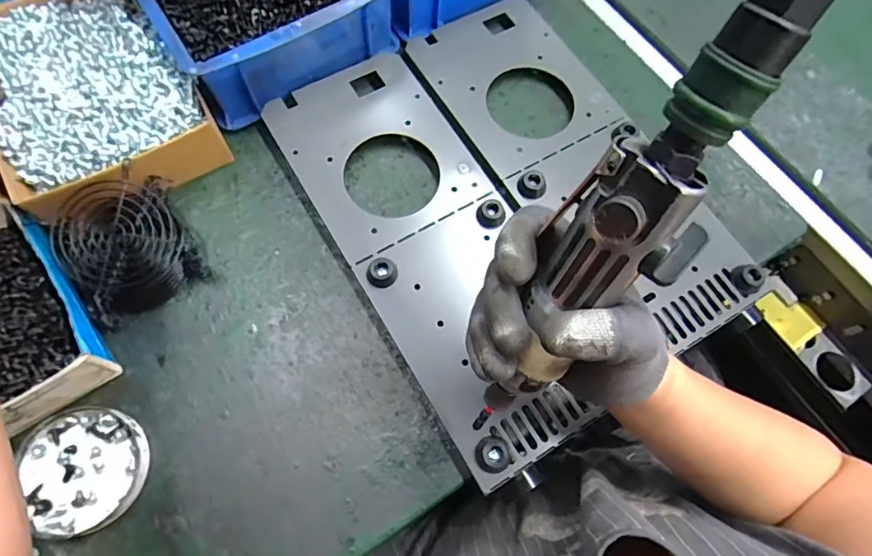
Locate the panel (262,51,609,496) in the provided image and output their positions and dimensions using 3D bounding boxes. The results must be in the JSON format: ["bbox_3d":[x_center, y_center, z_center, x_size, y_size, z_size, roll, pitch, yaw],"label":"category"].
[{"bbox_3d":[-0.001,-0.035,0.422,0.148,0.022,0.386,-29,73,-12],"label":"panel"}]

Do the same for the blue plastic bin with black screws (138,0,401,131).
[{"bbox_3d":[-0.150,-0.258,0.460,0.211,0.068,0.153,-28,73,-11],"label":"blue plastic bin with black screws"}]

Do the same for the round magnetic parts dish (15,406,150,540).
[{"bbox_3d":[-0.255,0.138,0.355,0.082,0.013,0.086,1,70,-1],"label":"round magnetic parts dish"}]

